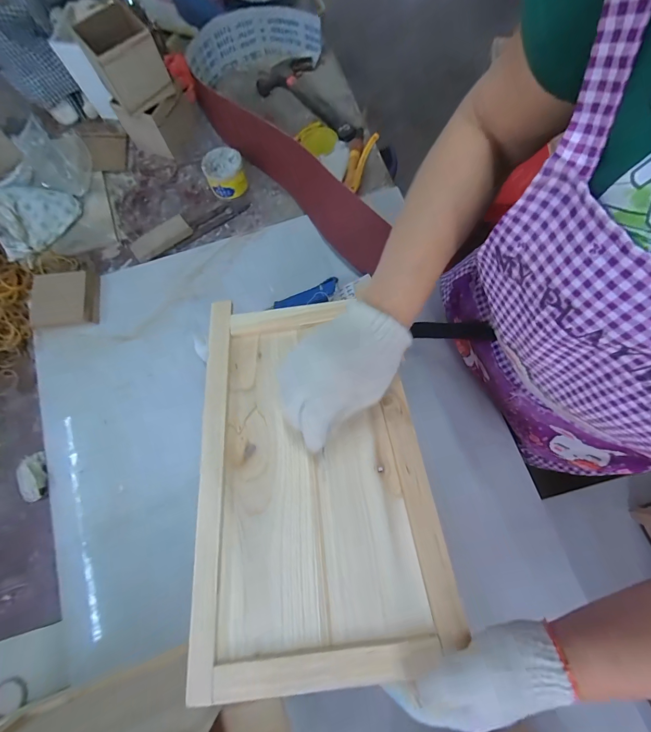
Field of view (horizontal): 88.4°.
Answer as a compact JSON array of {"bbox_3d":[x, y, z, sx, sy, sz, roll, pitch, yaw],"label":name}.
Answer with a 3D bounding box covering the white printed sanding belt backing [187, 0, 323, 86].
[{"bbox_3d":[-0.158,-0.696,0.728,0.285,0.083,0.085,-17,76,-3],"label":"white printed sanding belt backing"}]

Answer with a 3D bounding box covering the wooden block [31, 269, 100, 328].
[{"bbox_3d":[-0.473,-0.123,0.608,0.103,0.034,0.096,-8,75,0],"label":"wooden block"}]

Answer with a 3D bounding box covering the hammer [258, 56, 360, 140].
[{"bbox_3d":[-0.039,-0.563,0.727,0.136,0.035,0.250,-30,77,-6],"label":"hammer"}]

